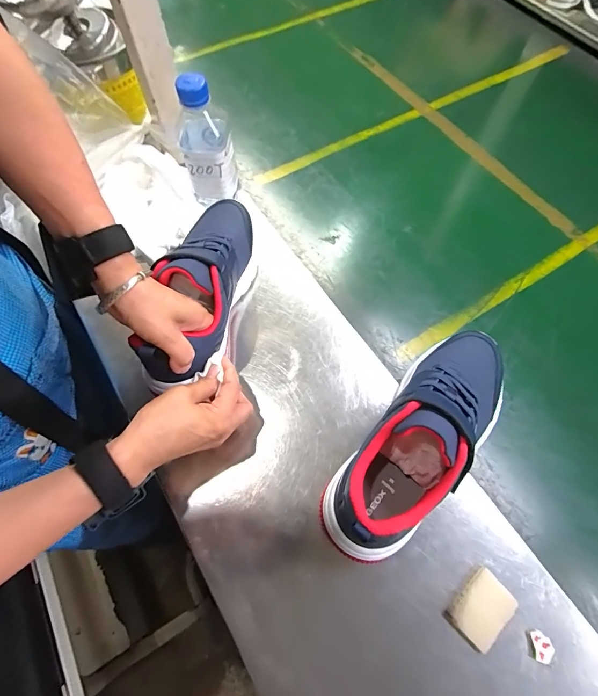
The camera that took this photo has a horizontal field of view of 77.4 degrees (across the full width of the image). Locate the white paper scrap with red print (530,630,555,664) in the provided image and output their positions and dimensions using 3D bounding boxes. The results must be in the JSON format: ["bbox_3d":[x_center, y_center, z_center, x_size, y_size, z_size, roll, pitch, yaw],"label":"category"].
[{"bbox_3d":[0.211,0.258,0.322,0.017,0.004,0.022,1,65,0],"label":"white paper scrap with red print"}]

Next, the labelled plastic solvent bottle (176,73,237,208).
[{"bbox_3d":[-0.109,-0.242,0.446,0.058,0.147,0.055,-6,65,-3],"label":"labelled plastic solvent bottle"}]

